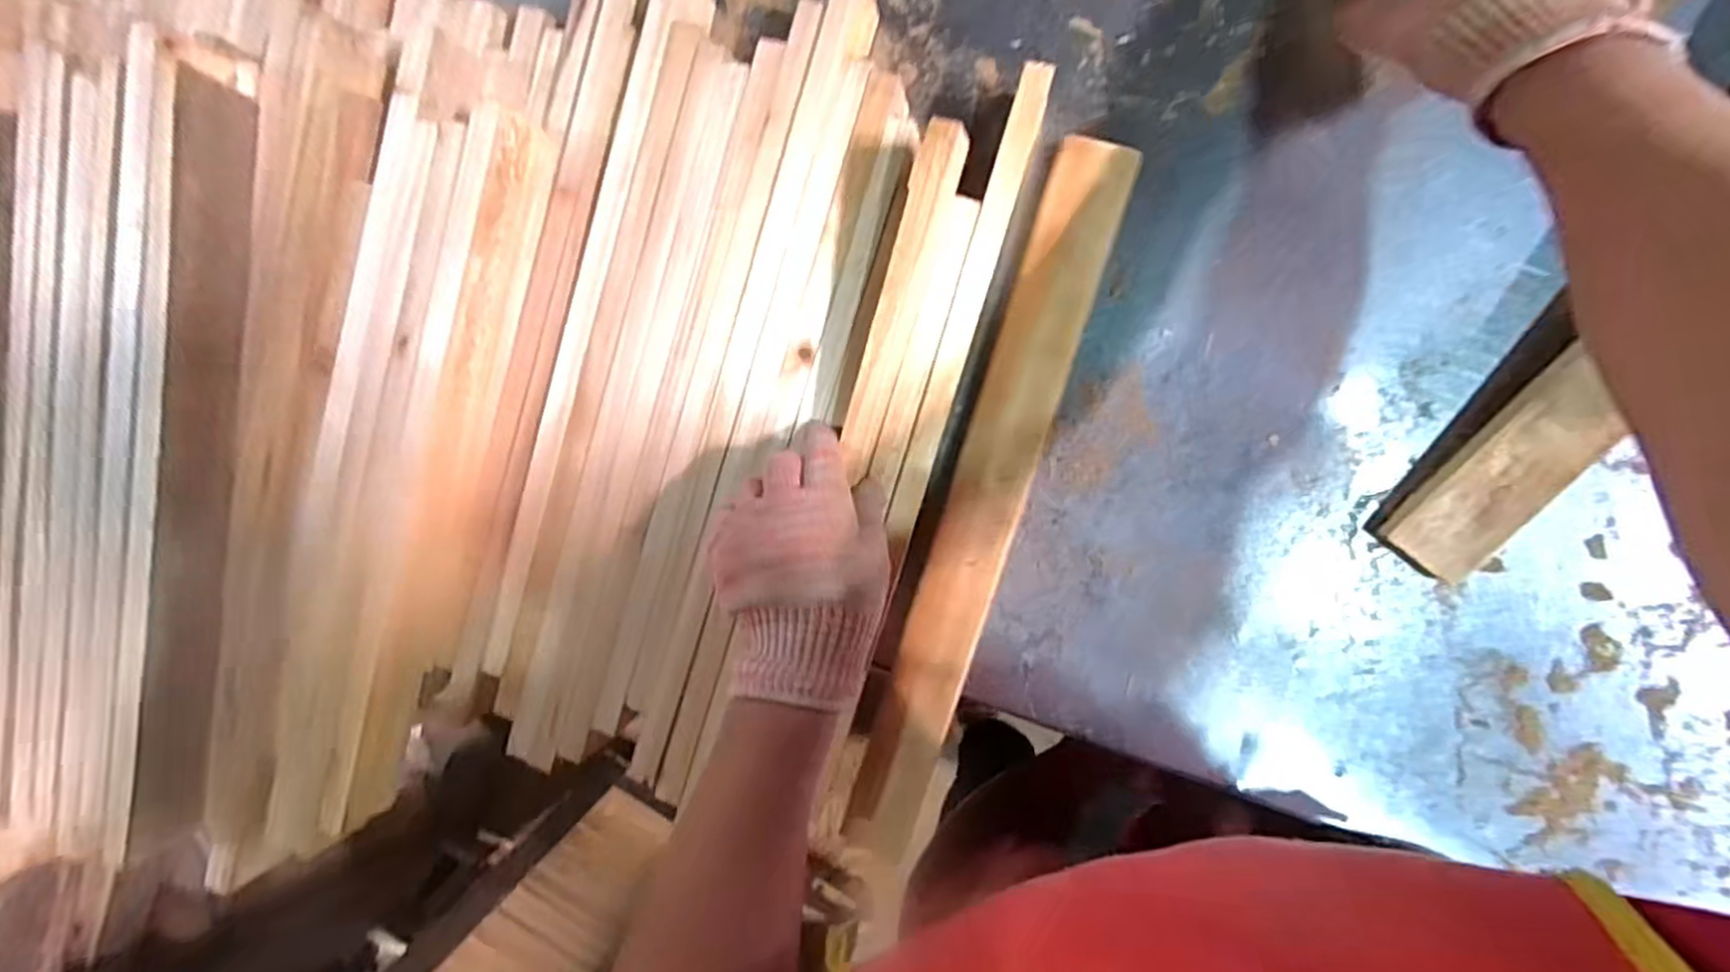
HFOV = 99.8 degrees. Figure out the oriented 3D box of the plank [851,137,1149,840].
[{"bbox_3d":[0.081,0.020,0.491,0.053,0.030,0.488,18,96,8],"label":"plank"}]

